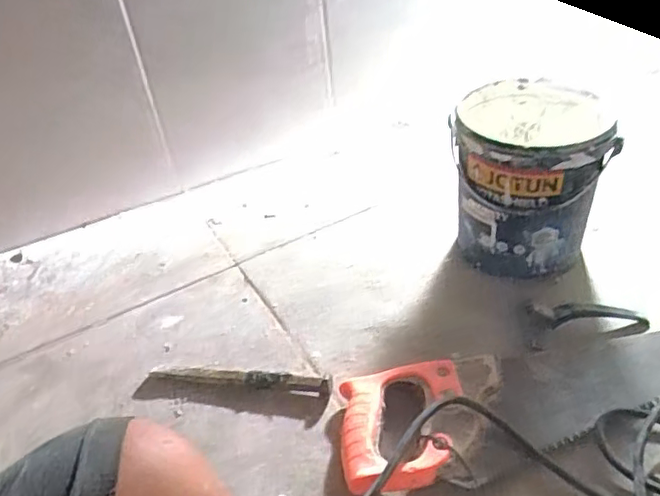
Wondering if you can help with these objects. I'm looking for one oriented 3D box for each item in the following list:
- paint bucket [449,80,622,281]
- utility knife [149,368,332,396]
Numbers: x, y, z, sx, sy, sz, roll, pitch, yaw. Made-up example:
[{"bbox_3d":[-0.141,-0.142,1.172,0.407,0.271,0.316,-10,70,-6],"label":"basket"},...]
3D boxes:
[{"bbox_3d":[0.216,-0.074,0.681,0.148,0.168,0.162,4,39,12],"label":"paint bucket"},{"bbox_3d":[-0.086,0.128,0.593,0.175,0.019,0.016,3,39,11],"label":"utility knife"}]

